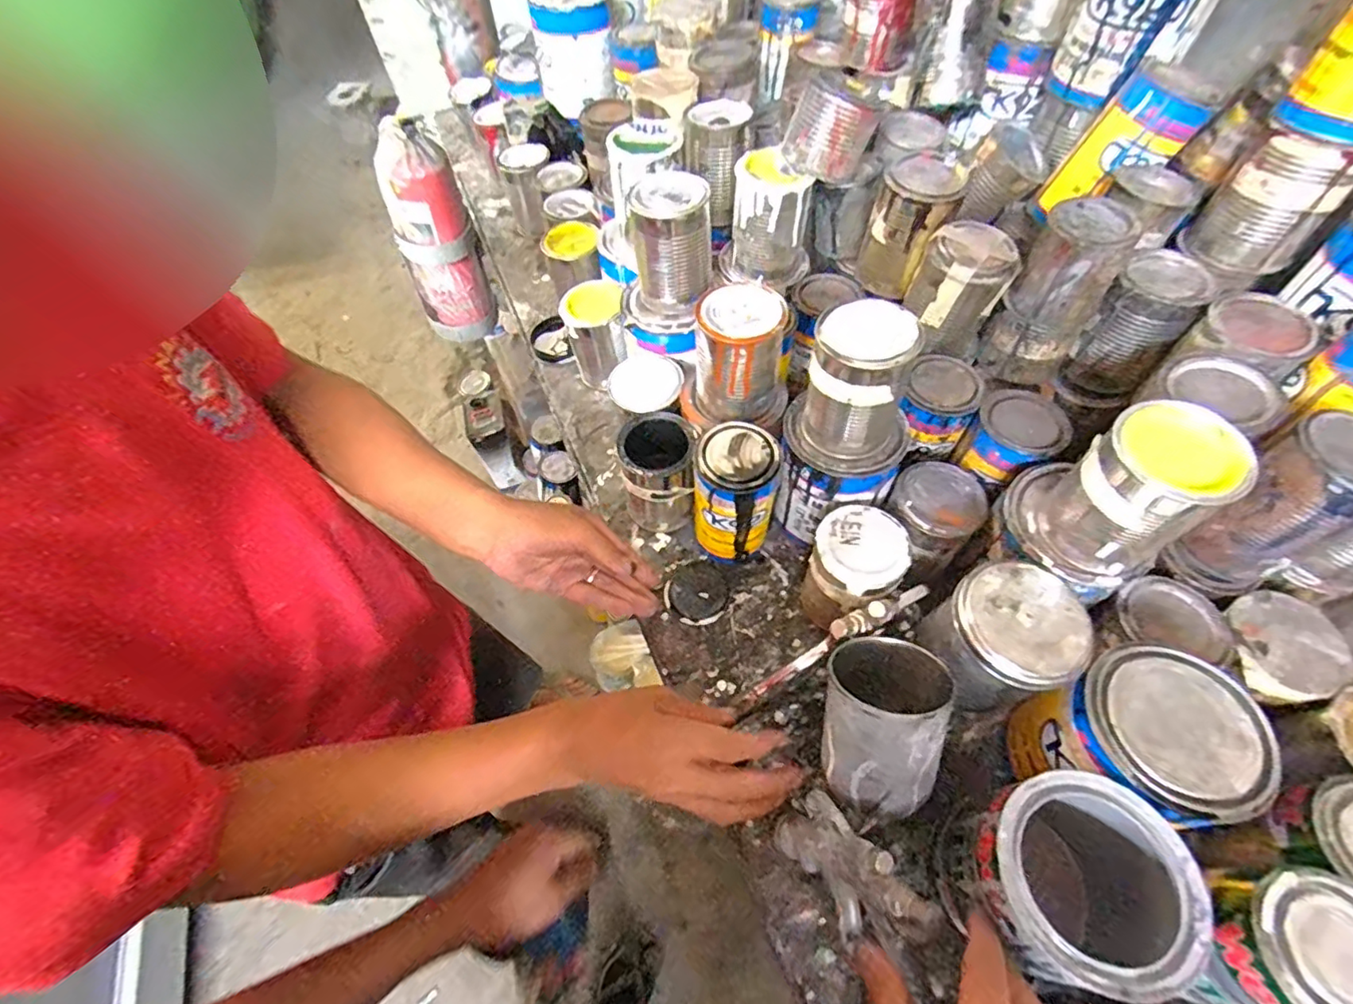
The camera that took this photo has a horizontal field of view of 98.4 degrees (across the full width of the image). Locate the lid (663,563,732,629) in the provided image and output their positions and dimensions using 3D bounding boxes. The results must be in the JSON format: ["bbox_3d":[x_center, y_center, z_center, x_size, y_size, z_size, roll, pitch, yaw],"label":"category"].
[{"bbox_3d":[0.022,0.086,0.559,0.063,0.004,0.060,-40,65,-21],"label":"lid"}]

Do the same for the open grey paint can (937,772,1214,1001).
[{"bbox_3d":[0.233,0.237,0.373,0.104,0.125,0.100,-1,58,1],"label":"open grey paint can"}]

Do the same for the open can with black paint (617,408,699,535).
[{"bbox_3d":[-0.018,-0.030,0.577,0.071,0.105,0.082,1,58,2],"label":"open can with black paint"}]

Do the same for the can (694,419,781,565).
[{"bbox_3d":[0.052,-0.002,0.535,0.067,0.135,0.067,-1,58,1],"label":"can"}]

